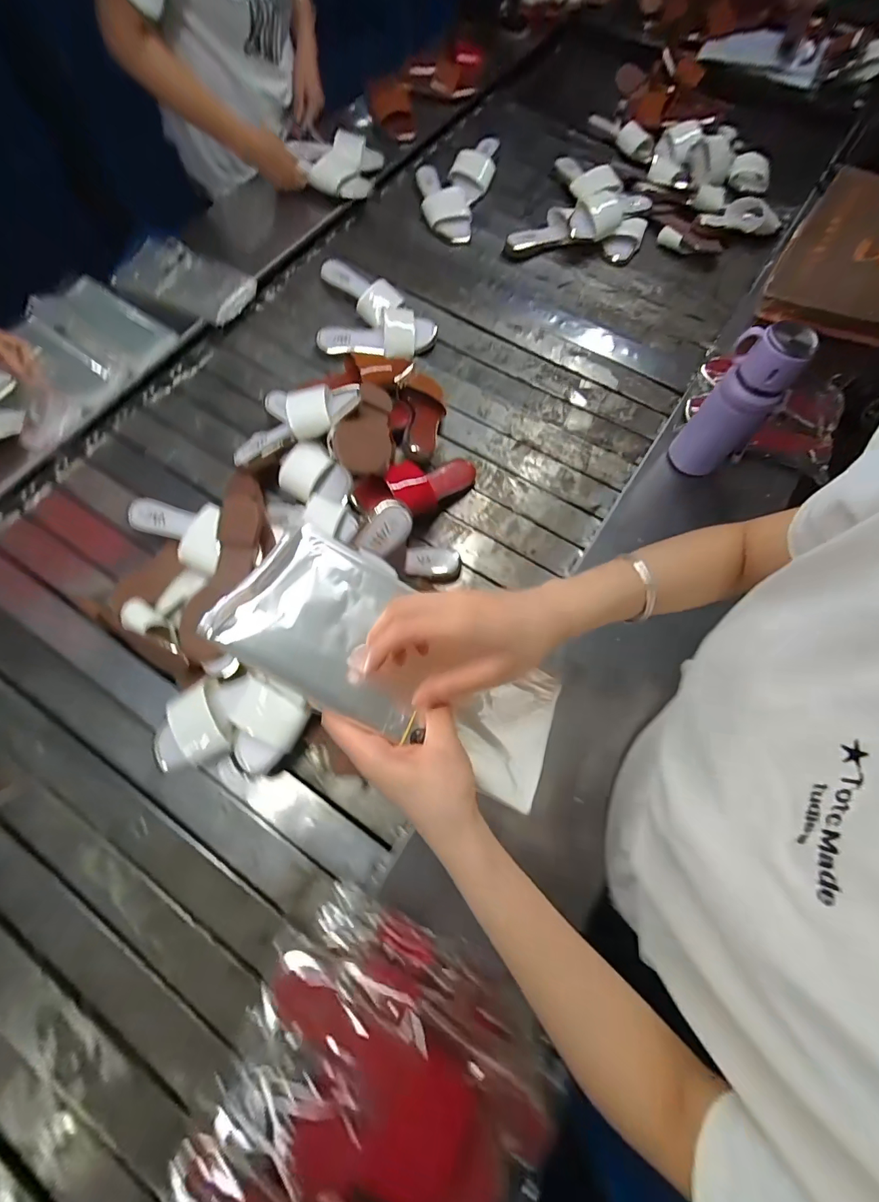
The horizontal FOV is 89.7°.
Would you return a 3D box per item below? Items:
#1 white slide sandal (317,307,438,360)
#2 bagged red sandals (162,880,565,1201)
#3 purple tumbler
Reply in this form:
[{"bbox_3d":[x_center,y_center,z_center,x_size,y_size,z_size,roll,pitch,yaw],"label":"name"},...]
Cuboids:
[{"bbox_3d":[-0.116,-0.515,0.855,0.230,0.046,0.085,-12,72,-5],"label":"white slide sandal"},{"bbox_3d":[-0.054,0.452,0.402,0.261,0.121,0.236,23,72,6],"label":"bagged red sandals"},{"bbox_3d":[0.412,-0.273,0.631,0.078,0.215,0.097,-42,77,-14],"label":"purple tumbler"}]

